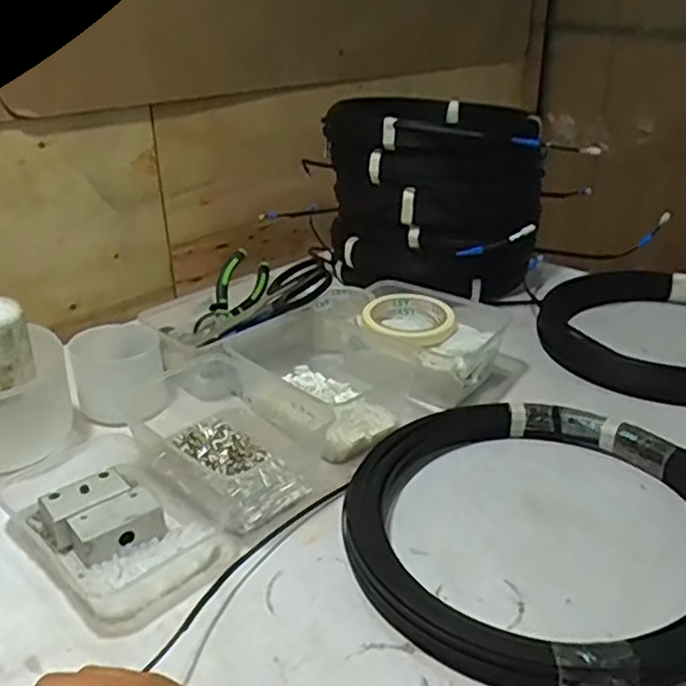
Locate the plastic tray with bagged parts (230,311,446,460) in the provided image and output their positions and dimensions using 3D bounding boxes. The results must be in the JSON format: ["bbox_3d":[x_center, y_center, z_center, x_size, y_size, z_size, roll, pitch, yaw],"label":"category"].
[{"bbox_3d":[-0.027,0.030,0.701,0.153,0.068,0.219,-22,31,-36],"label":"plastic tray with bagged parts"}]

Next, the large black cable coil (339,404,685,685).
[{"bbox_3d":[0.153,0.135,0.518,0.284,0.032,0.280,1,23,0],"label":"large black cable coil"}]

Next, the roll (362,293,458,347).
[{"bbox_3d":[0.064,-0.024,0.740,0.104,0.021,0.105,1,23,0],"label":"roll"}]

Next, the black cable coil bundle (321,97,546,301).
[{"bbox_3d":[0.125,-0.213,0.946,0.270,0.219,0.278,6,23,12],"label":"black cable coil bundle"}]

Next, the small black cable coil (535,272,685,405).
[{"bbox_3d":[0.383,-0.018,0.789,0.265,0.053,0.263,15,26,29],"label":"small black cable coil"}]

